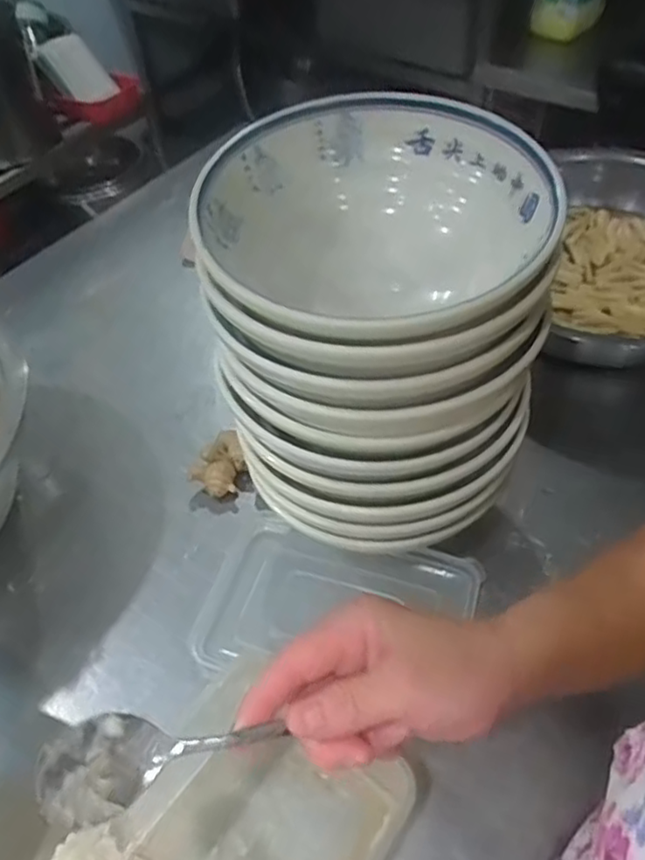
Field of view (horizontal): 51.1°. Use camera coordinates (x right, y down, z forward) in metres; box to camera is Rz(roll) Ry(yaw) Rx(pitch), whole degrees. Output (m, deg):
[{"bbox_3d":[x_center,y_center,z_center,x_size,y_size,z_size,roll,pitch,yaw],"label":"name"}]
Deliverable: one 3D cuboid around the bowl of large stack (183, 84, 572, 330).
[{"bbox_3d":[0.030,-0.115,0.415,0.197,0.090,0.197,-2,50,2],"label":"bowl of large stack"}]

